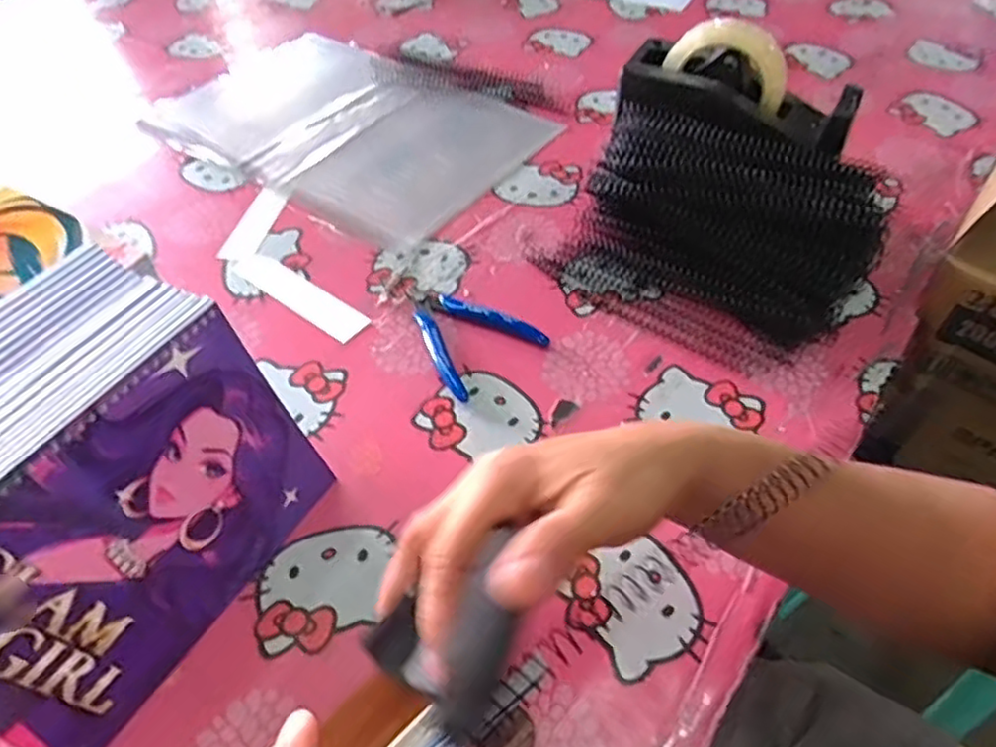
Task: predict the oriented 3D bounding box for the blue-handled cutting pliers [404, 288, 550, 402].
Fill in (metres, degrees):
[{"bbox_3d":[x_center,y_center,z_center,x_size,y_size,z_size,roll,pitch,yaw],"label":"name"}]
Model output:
[{"bbox_3d":[-0.031,-0.037,0.521,0.083,0.012,0.114,-33,56,-23],"label":"blue-handled cutting pliers"}]

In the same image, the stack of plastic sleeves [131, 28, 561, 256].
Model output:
[{"bbox_3d":[-0.168,-0.273,0.728,0.409,0.010,0.262,28,56,23],"label":"stack of plastic sleeves"}]

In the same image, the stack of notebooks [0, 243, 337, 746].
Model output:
[{"bbox_3d":[-0.222,0.062,0.358,0.151,0.144,0.200,21,54,19],"label":"stack of notebooks"}]

